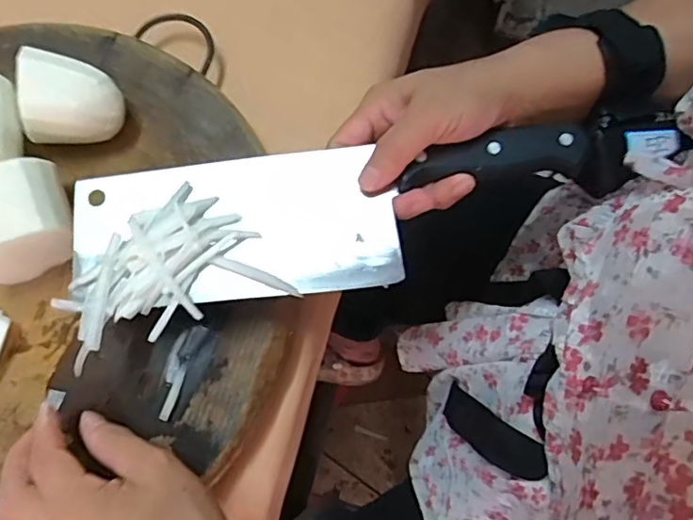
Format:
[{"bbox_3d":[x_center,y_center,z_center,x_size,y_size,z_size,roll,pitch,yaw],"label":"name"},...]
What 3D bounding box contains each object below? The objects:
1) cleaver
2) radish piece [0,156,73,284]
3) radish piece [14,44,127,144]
[{"bbox_3d":[-0.008,-0.026,0.324,0.282,0.014,0.083,-8,77,0],"label":"cleaver"},{"bbox_3d":[-0.194,-0.022,0.347,0.059,0.058,0.056,-23,78,-4],"label":"radish piece"},{"bbox_3d":[-0.170,-0.100,0.365,0.054,0.052,0.054,-7,77,-1],"label":"radish piece"}]

